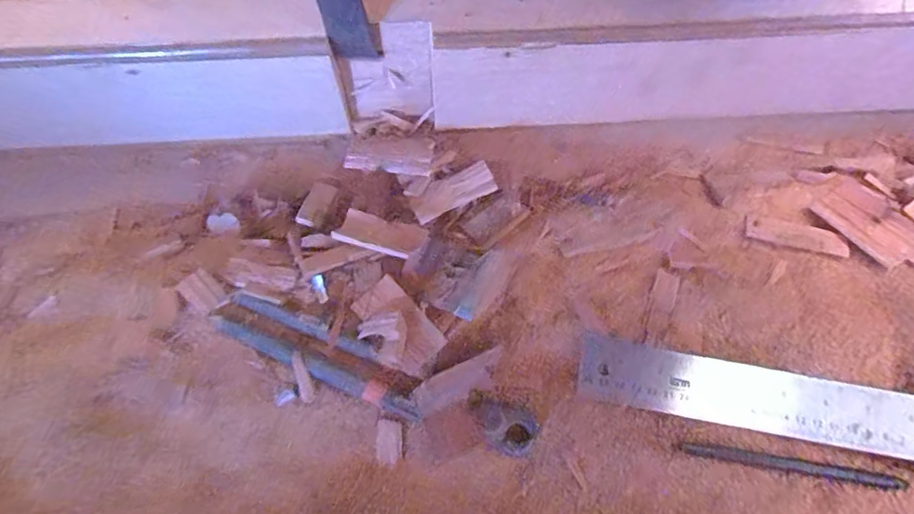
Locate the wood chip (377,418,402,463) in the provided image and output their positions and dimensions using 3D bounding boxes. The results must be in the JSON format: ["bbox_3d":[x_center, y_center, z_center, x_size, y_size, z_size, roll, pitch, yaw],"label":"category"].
[{"bbox_3d":[-0.043,0.115,0.347,0.015,0.004,0.026,-4,70,0],"label":"wood chip"}]

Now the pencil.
[{"bbox_3d":[0.199,0.123,0.327,0.131,0.008,0.007,8,71,4],"label":"pencil"}]

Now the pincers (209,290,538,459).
[{"bbox_3d":[-0.056,0.072,0.352,0.217,0.016,0.033,22,72,9],"label":"pincers"}]

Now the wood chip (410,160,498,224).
[{"bbox_3d":[-0.004,-0.046,0.394,0.059,0.006,0.025,-26,73,3],"label":"wood chip"}]

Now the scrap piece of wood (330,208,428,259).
[{"bbox_3d":[-0.053,-0.015,0.384,0.062,0.006,0.029,15,53,16],"label":"scrap piece of wood"}]

